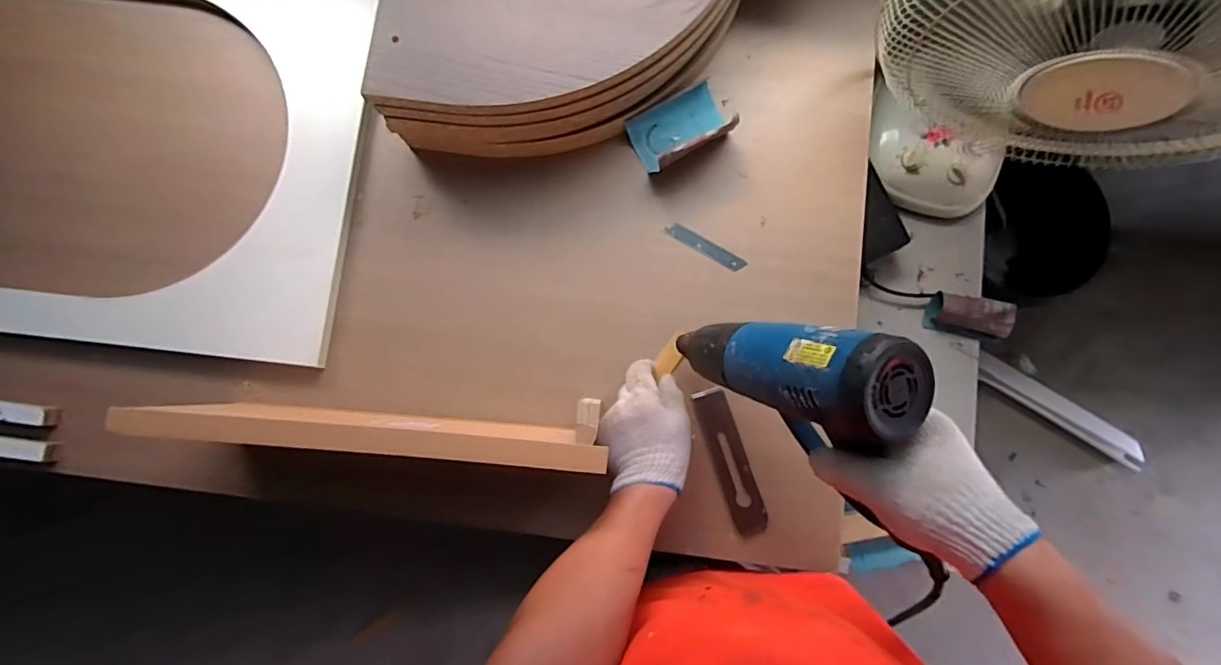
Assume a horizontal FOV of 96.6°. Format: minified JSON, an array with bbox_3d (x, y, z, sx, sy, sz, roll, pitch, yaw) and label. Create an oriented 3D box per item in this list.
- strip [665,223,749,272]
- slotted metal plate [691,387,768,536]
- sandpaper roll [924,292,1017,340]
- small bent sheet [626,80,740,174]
[{"bbox_3d":[0.112,-0.100,0.637,0.098,0.004,0.019,31,82,3],"label":"strip"},{"bbox_3d":[0.135,0.142,0.605,0.037,0.005,0.162,-18,85,2],"label":"slotted metal plate"},{"bbox_3d":[0.533,-0.024,0.809,0.115,0.037,0.051,9,82,0],"label":"sandpaper roll"},{"bbox_3d":[0.084,-0.239,0.625,0.114,0.052,0.083,-27,83,-5],"label":"small bent sheet"}]

